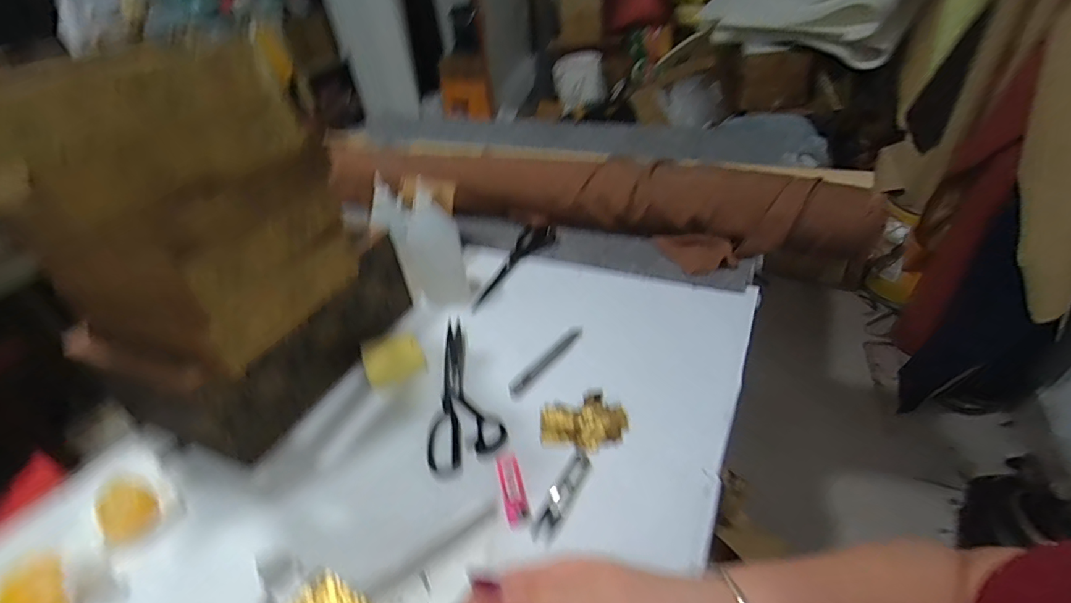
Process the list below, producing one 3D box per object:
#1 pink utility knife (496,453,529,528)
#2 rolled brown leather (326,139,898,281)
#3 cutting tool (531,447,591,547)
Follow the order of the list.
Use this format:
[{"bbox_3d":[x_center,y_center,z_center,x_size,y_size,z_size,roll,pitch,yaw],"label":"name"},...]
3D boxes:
[{"bbox_3d":[-0.024,0.195,0.521,0.024,0.005,0.084,-12,37,-7],"label":"pink utility knife"},{"bbox_3d":[0.018,-0.226,0.965,1.128,0.126,0.194,13,41,25],"label":"rolled brown leather"},{"bbox_3d":[0.028,0.200,0.514,0.023,0.009,0.105,15,42,27],"label":"cutting tool"}]

